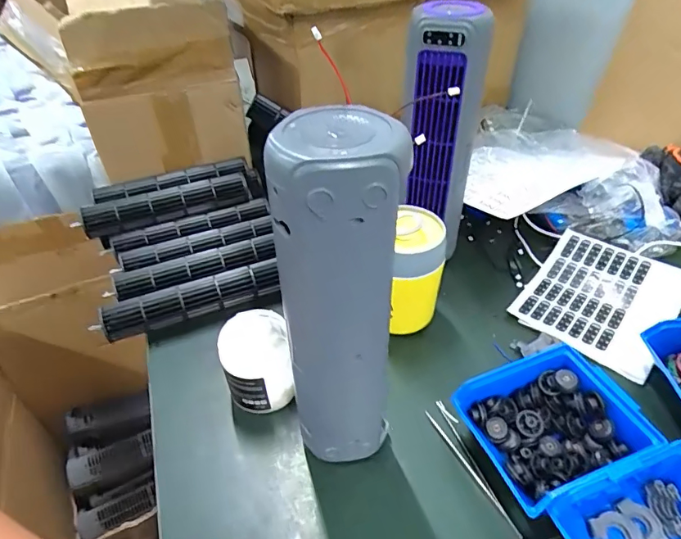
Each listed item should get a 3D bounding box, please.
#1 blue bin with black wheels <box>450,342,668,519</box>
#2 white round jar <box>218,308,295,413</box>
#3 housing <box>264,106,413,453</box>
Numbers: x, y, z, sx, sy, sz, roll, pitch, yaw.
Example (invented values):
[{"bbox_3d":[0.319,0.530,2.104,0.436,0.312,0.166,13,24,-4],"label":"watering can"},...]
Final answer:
[{"bbox_3d":[0.190,0.144,0.420,0.133,0.062,0.115,-16,43,-14],"label":"blue bin with black wheels"},{"bbox_3d":[-0.083,0.098,0.488,0.070,0.083,0.076,-8,42,-6],"label":"white round jar"},{"bbox_3d":[0.005,0.041,0.367,0.086,0.314,0.082,0,42,3],"label":"housing"}]

